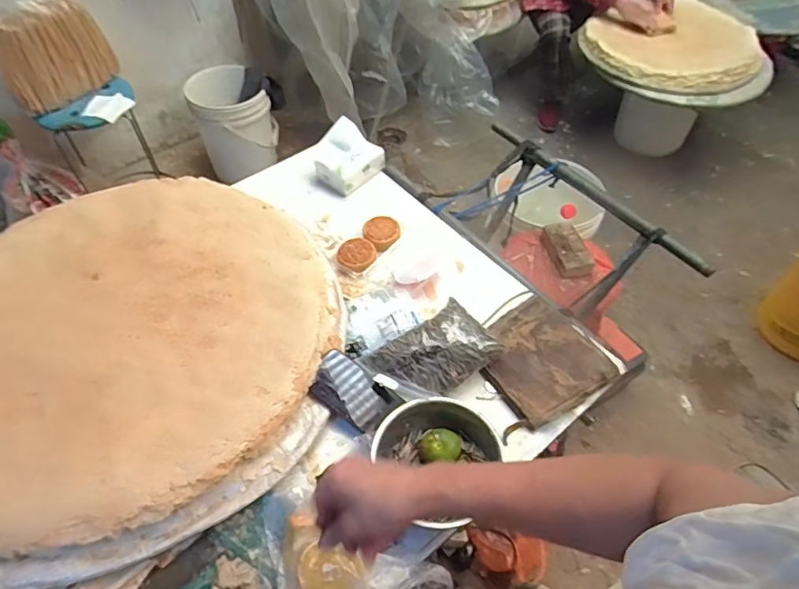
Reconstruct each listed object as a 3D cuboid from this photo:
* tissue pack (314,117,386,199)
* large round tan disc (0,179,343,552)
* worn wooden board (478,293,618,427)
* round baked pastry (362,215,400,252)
[{"bbox_3d":[-0.106,-0.283,1.039,0.107,0.084,0.119,36,60,26],"label":"tissue pack"},{"bbox_3d":[-0.423,0.042,0.769,0.602,0.037,0.591,0,51,0],"label":"large round tan disc"},{"bbox_3d":[0.215,0.093,0.780,0.173,0.023,0.179,-25,56,-18],"label":"worn wooden board"},{"bbox_3d":[-0.031,-0.117,0.942,0.068,0.020,0.064,0,51,0],"label":"round baked pastry"}]

